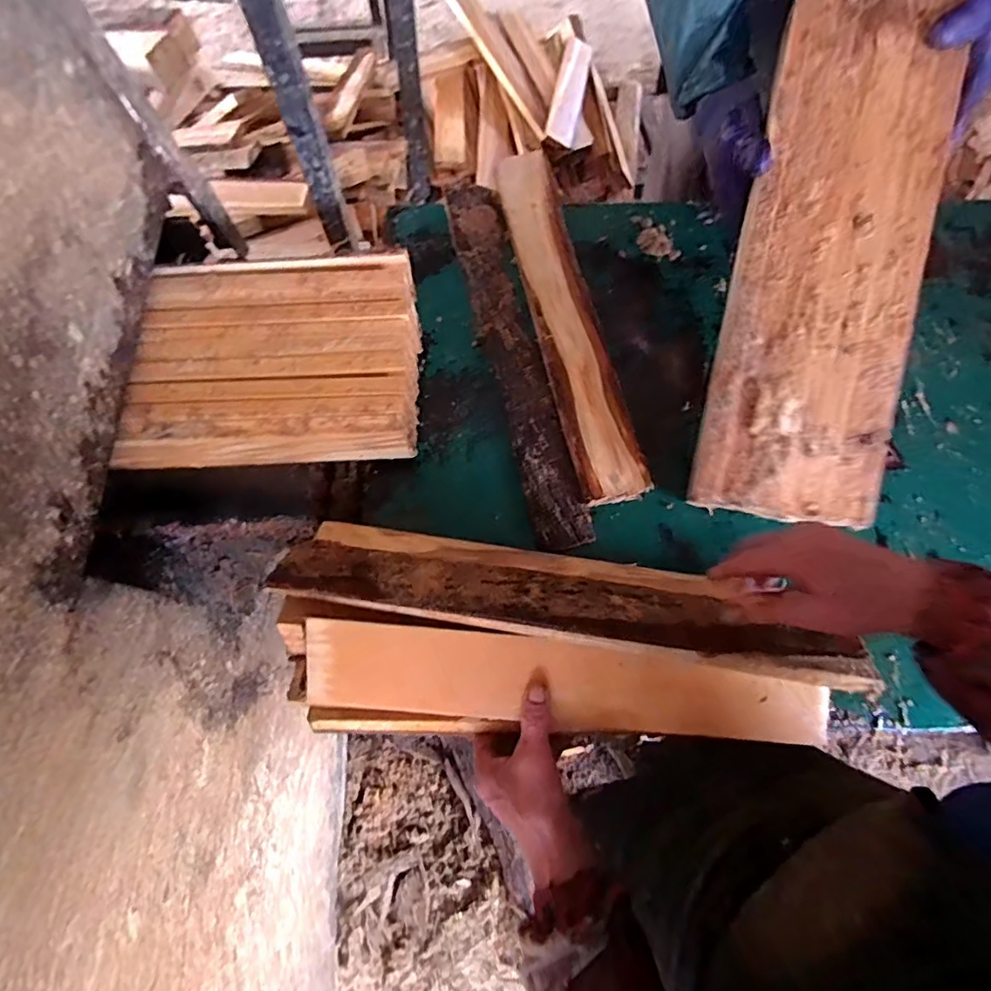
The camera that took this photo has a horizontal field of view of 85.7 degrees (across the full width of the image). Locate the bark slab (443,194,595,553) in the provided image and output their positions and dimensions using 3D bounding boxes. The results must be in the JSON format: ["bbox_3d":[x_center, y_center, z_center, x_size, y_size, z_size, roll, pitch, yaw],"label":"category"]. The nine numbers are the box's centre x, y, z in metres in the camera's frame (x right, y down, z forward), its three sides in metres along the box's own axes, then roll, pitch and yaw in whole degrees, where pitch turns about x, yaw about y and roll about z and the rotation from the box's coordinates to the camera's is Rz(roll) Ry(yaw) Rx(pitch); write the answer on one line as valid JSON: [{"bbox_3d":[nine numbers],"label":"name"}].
[{"bbox_3d":[0.023,-0.173,0.640,0.071,0.022,0.486,-12,72,-5],"label":"bark slab"}]

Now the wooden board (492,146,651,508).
[{"bbox_3d":[0.083,-0.231,0.657,0.074,0.019,0.505,-11,72,-5],"label":"wooden board"}]

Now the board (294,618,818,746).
[{"bbox_3d":[0.060,0.164,0.466,0.442,0.011,0.076,4,93,0],"label":"board"}]

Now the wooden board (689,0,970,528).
[{"bbox_3d":[0.314,-0.224,0.504,0.165,0.017,0.490,9,93,9],"label":"wooden board"}]

